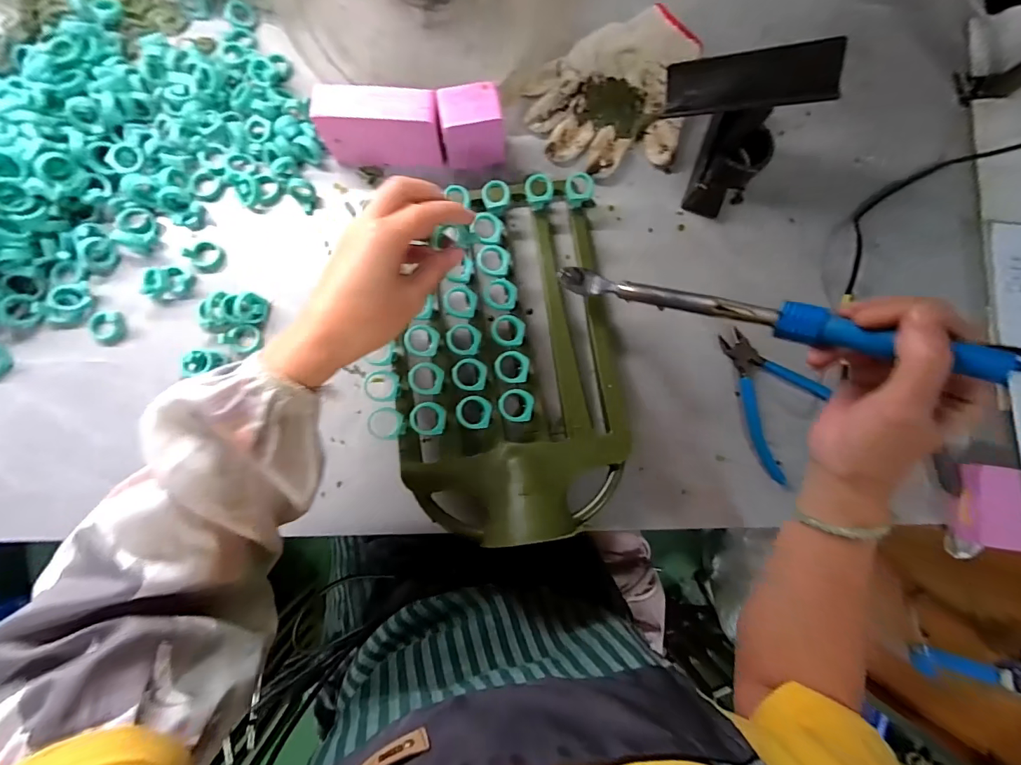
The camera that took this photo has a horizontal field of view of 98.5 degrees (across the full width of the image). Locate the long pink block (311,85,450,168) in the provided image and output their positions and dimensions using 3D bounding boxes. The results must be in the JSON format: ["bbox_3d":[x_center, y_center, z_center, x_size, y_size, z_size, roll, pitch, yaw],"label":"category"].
[{"bbox_3d":[-0.120,-0.238,0.414,0.111,0.065,0.038,-1,83,-5],"label":"long pink block"}]

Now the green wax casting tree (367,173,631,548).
[{"bbox_3d":[-0.015,-0.027,0.394,0.222,0.051,0.318,-5,83,-5],"label":"green wax casting tree"}]

